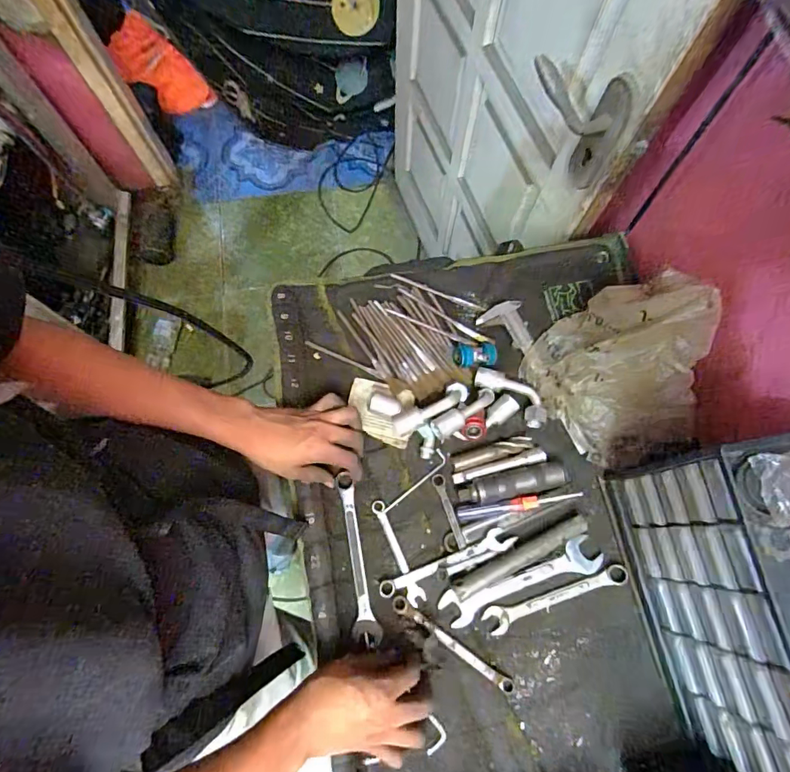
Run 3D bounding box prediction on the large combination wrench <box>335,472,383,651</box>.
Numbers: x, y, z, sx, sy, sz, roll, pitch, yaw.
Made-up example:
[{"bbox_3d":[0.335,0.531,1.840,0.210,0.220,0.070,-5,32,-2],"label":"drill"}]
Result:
[{"bbox_3d":[-0.048,0.206,0.545,0.031,0.014,0.191,-10,73,-4],"label":"large combination wrench"}]

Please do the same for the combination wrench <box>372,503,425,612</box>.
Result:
[{"bbox_3d":[0.003,0.201,0.555,0.021,0.007,0.128,-22,75,-7],"label":"combination wrench"}]

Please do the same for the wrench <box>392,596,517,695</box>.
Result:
[{"bbox_3d":[0.066,0.296,0.523,0.160,0.009,0.016,34,76,9],"label":"wrench"}]

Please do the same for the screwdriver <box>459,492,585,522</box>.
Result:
[{"bbox_3d":[0.150,0.146,0.557,0.149,0.018,0.018,-9,74,-3],"label":"screwdriver"}]

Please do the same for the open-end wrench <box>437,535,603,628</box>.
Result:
[{"bbox_3d":[0.151,0.232,0.545,0.200,0.011,0.041,-19,75,-6],"label":"open-end wrench"}]

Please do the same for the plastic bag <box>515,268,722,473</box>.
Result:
[{"bbox_3d":[0.281,-0.020,0.551,0.175,0.136,0.202,-31,76,-9],"label":"plastic bag"}]

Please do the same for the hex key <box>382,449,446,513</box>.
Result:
[{"bbox_3d":[0.027,0.125,0.578,0.018,0.009,0.106,42,77,11],"label":"hex key"}]

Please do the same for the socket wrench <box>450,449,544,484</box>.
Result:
[{"bbox_3d":[0.129,0.099,0.569,0.118,0.010,0.017,-14,74,-5],"label":"socket wrench"}]

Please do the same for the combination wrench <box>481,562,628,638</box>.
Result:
[{"bbox_3d":[0.189,0.253,0.540,0.173,0.010,0.030,-16,74,-5],"label":"combination wrench"}]

